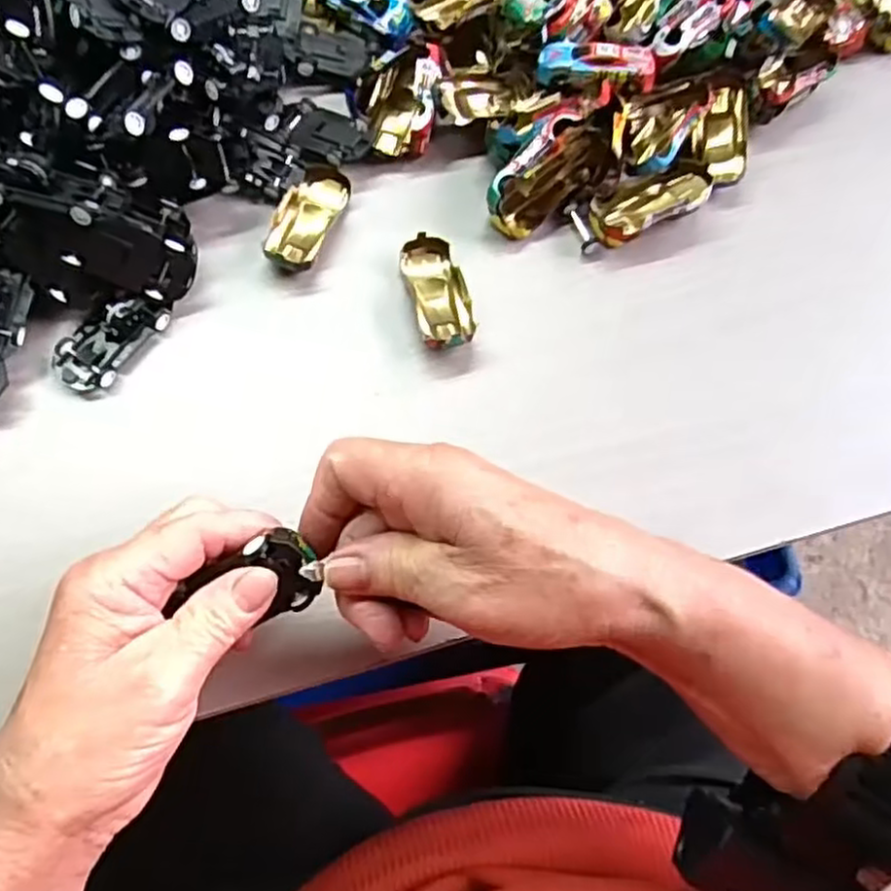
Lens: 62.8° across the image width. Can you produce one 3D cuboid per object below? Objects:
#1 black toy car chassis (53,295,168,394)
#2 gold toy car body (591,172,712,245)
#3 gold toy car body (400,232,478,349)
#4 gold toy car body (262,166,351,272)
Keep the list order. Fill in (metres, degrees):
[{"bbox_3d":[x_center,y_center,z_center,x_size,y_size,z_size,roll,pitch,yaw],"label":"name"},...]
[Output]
[{"bbox_3d":[-0.166,-0.051,0.359,0.029,0.016,0.055,37,73,9],"label":"black toy car chassis"},{"bbox_3d":[0.113,-0.131,0.403,0.065,0.023,0.030,-21,73,-10],"label":"gold toy car body"},{"bbox_3d":[-0.003,-0.077,0.376,0.029,0.016,0.064,-15,72,-8],"label":"gold toy car body"},{"bbox_3d":[-0.075,-0.121,0.393,0.027,0.014,0.064,21,71,4],"label":"gold toy car body"}]

